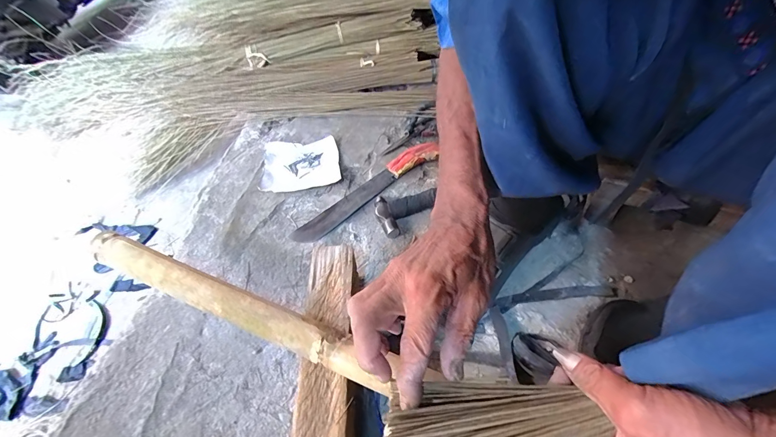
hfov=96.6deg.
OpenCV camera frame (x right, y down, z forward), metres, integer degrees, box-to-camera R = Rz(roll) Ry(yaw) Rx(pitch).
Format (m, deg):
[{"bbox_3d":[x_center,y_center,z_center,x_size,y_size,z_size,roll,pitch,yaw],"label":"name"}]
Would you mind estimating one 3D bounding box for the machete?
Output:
[{"bbox_3d":[-0.032,-0.051,0.593,0.293,0.026,0.043,-33,57,-21],"label":"machete"}]

